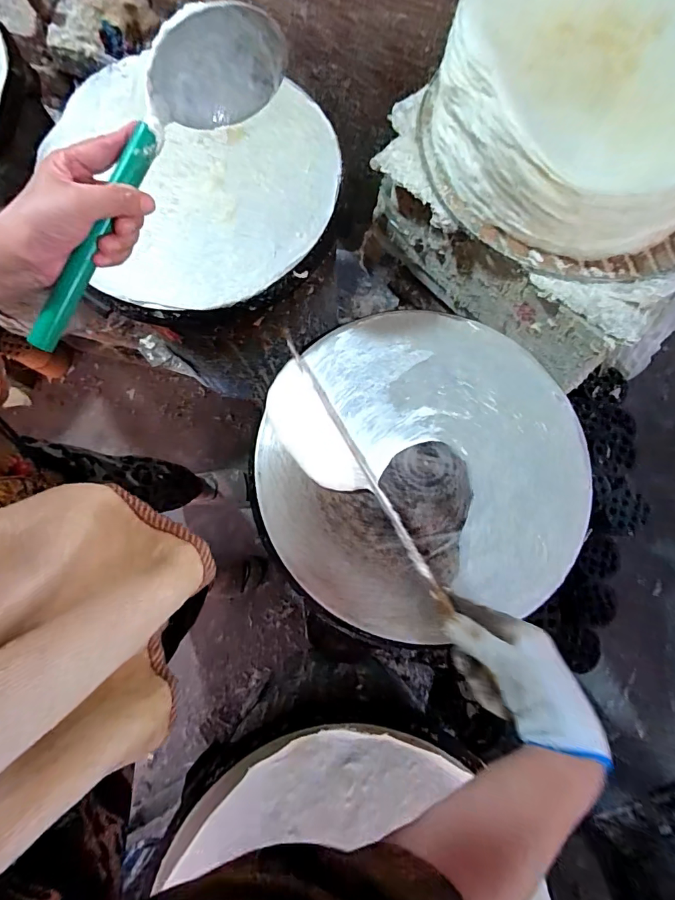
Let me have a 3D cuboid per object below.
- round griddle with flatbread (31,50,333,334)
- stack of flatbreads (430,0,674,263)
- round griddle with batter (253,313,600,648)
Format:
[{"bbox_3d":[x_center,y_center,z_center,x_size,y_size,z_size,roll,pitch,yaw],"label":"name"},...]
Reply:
[{"bbox_3d":[-0.181,-0.356,0.598,0.370,0.060,0.364,0,79,0],"label":"round griddle with flatbread"},{"bbox_3d":[0.313,-0.461,0.550,0.363,0.167,0.354,23,80,4],"label":"stack of flatbreads"},{"bbox_3d":[0.097,0.011,0.489,0.370,0.033,0.363,0,79,0],"label":"round griddle with batter"}]

